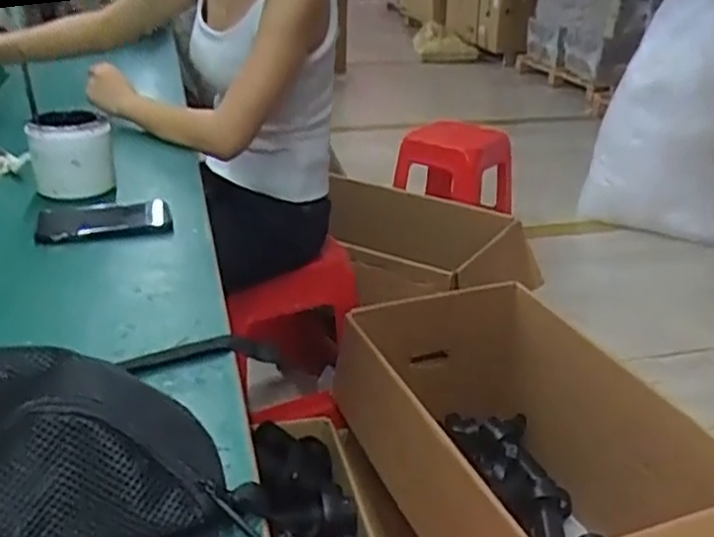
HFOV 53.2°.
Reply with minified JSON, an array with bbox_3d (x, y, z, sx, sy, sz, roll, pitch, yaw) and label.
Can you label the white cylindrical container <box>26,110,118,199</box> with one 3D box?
[{"bbox_3d":[-0.352,-0.139,0.881,0.093,0.098,0.093,-9,28,-19],"label":"white cylindrical container"}]

